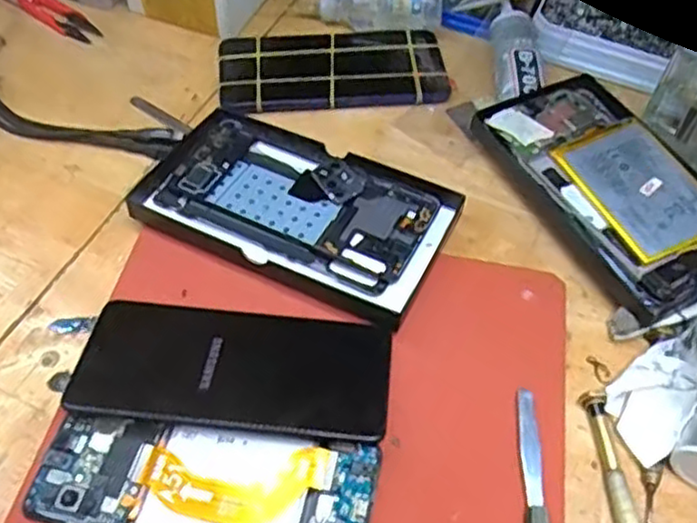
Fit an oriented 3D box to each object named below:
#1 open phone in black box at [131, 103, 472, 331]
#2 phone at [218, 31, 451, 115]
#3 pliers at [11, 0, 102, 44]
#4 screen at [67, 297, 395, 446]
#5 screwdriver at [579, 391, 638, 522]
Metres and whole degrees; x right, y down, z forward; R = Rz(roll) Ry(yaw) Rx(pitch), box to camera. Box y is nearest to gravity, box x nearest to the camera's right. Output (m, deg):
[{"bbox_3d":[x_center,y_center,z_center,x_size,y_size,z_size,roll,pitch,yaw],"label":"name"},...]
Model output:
[{"bbox_3d":[-0.030,-0.032,0.427,0.177,0.016,0.110,21,57,13],"label":"open phone in black box"},{"bbox_3d":[-0.010,-0.135,0.508,0.158,0.009,0.076,-5,56,-5],"label":"phone"},{"bbox_3d":[-0.227,-0.193,0.541,0.093,0.018,0.024,31,60,18],"label":"pliers"},{"bbox_3d":[-0.058,0.055,0.364,0.156,0.012,0.063,6,55,2],"label":"screen"},{"bbox_3d":[0.130,0.109,0.341,0.010,0.007,0.098,-2,56,-3],"label":"screwdriver"}]

